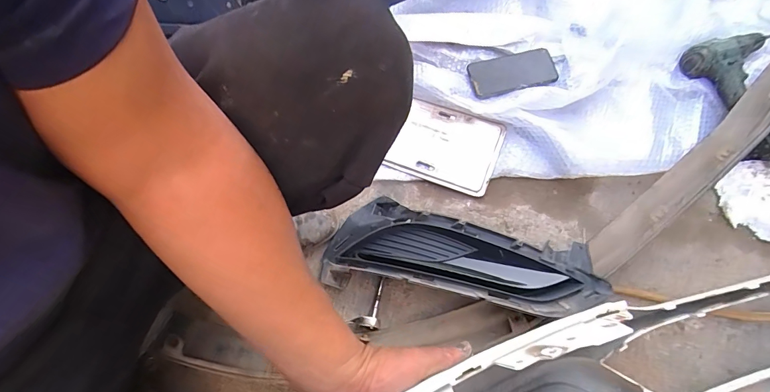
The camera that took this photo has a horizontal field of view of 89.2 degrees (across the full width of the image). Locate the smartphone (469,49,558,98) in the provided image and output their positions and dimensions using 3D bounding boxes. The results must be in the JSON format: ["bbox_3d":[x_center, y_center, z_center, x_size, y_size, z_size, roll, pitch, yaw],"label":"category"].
[{"bbox_3d":[0.244,-0.234,0.743,0.160,0.013,0.086,-8,68,0],"label":"smartphone"}]

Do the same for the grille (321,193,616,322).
[{"bbox_3d":[0.116,0.093,0.607,0.419,0.059,0.145,9,69,4],"label":"grille"}]

